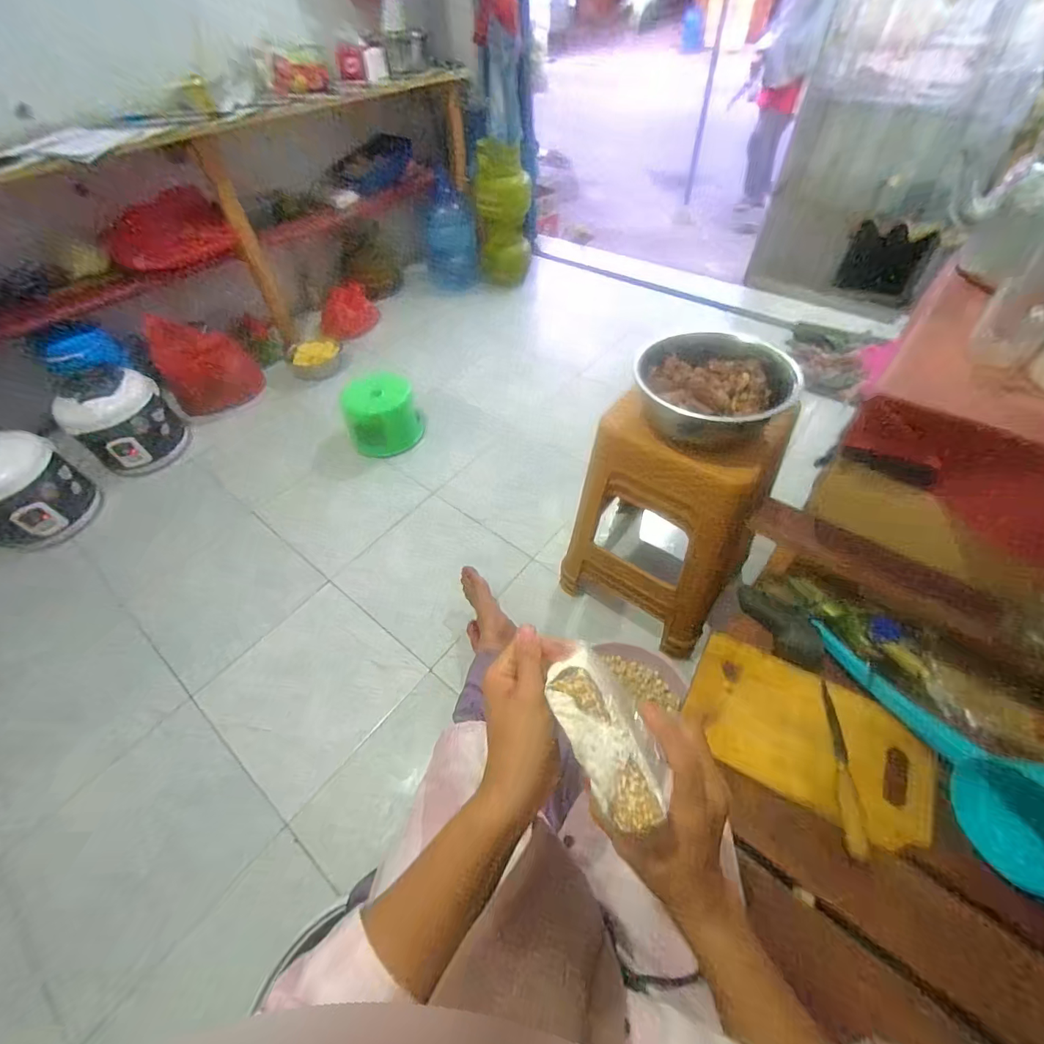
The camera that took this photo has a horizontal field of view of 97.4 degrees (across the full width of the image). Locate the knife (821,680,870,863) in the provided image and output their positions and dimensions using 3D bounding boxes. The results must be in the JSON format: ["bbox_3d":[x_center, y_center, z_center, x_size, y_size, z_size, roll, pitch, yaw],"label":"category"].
[{"bbox_3d":[0.408,0.304,0.580,0.025,0.021,0.205,10,53,12],"label":"knife"}]

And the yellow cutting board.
[{"bbox_3d":[0.381,0.283,0.618,0.294,0.025,0.178,25,58,22],"label":"yellow cutting board"}]

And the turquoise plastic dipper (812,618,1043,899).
[{"bbox_3d":[0.533,0.269,0.590,0.115,0.096,0.338,-19,36,-11],"label":"turquoise plastic dipper"}]

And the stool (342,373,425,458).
[{"bbox_3d":[-0.485,-0.390,1.592,0.246,0.210,0.239,-18,53,-10],"label":"stool"}]

